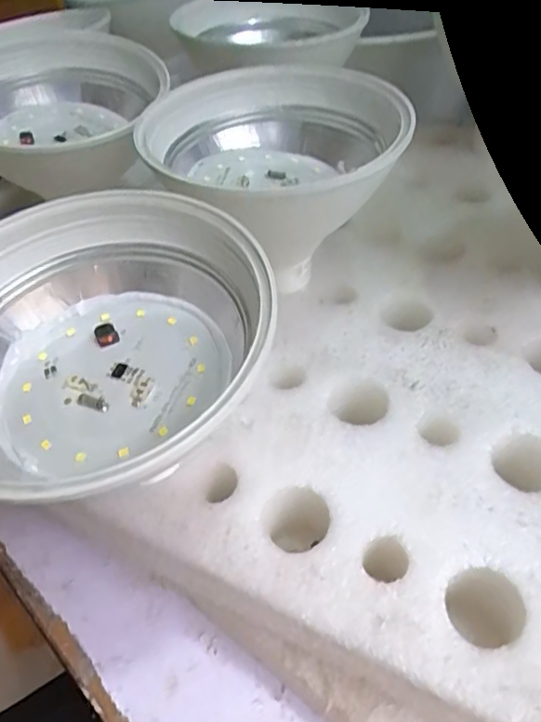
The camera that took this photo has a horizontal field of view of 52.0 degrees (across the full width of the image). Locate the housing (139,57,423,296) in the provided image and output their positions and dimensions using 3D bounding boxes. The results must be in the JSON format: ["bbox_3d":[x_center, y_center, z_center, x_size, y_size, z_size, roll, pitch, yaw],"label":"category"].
[{"bbox_3d":[-0.002,-0.069,0.260,0.085,0.090,0.102,-33,53,-23],"label":"housing"}]

